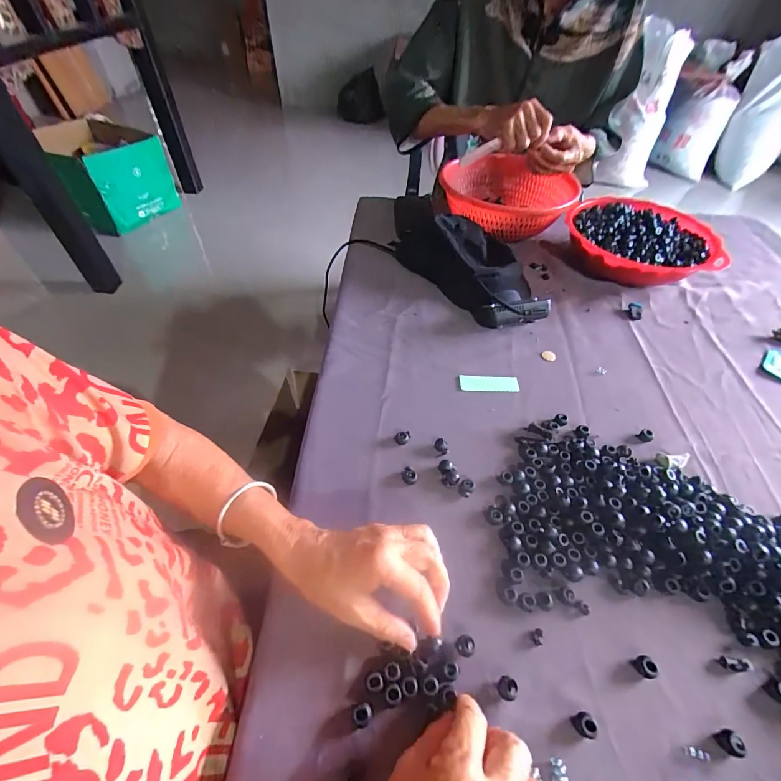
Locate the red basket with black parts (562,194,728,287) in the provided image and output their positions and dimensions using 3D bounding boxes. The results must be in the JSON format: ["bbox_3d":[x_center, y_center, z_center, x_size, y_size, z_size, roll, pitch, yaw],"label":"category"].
[{"bbox_3d":[0.433,-0.257,0.663,0.236,0.079,0.224,3,50,0],"label":"red basket with black parts"}]

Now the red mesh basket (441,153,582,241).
[{"bbox_3d":[0.241,-0.385,0.740,0.269,0.088,0.238,3,50,2],"label":"red mesh basket"}]

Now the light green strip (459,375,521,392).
[{"bbox_3d":[0.136,-0.010,0.509,0.081,0.008,0.026,0,50,-1],"label":"light green strip"}]

